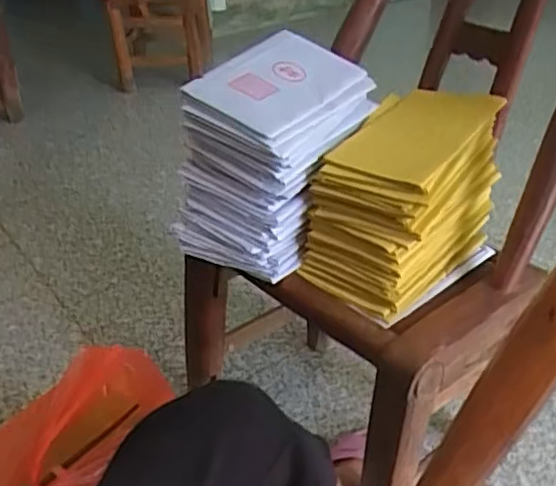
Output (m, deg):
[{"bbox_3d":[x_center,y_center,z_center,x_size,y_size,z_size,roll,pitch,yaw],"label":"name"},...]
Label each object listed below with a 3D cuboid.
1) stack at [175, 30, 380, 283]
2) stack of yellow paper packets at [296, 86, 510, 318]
[{"bbox_3d":[-0.006,-0.107,0.763,0.141,0.197,0.213,19,38,28],"label":"stack"},{"bbox_3d":[0.143,-0.061,0.741,0.150,0.160,0.250,23,40,32],"label":"stack of yellow paper packets"}]

